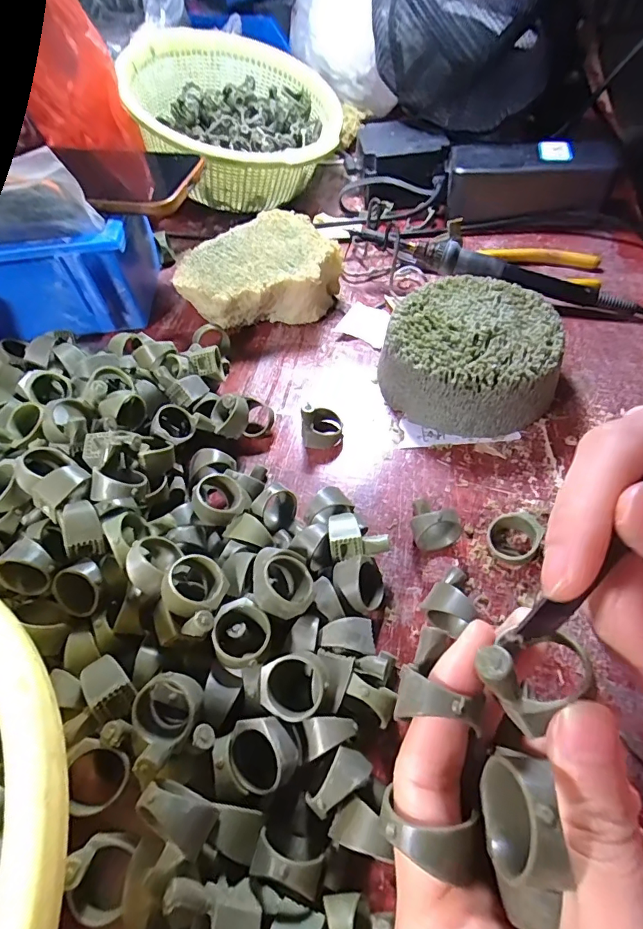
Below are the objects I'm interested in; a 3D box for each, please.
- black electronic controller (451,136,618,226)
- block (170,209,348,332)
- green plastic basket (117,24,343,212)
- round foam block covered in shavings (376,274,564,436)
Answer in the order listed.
[{"bbox_3d":[0.176,-0.244,0.388,0.129,0.047,0.045,6,57,8],"label":"black electronic controller"},{"bbox_3d":[-0.048,-0.151,0.356,0.120,0.044,0.103,-12,56,-4],"label":"block"},{"bbox_3d":[-0.074,-0.327,0.432,0.181,0.085,0.198,-15,56,-5],"label":"green plastic basket"},{"bbox_3d":[0.092,-0.070,0.286,0.105,0.044,0.099,5,57,8],"label":"round foam block covered in shavings"}]

